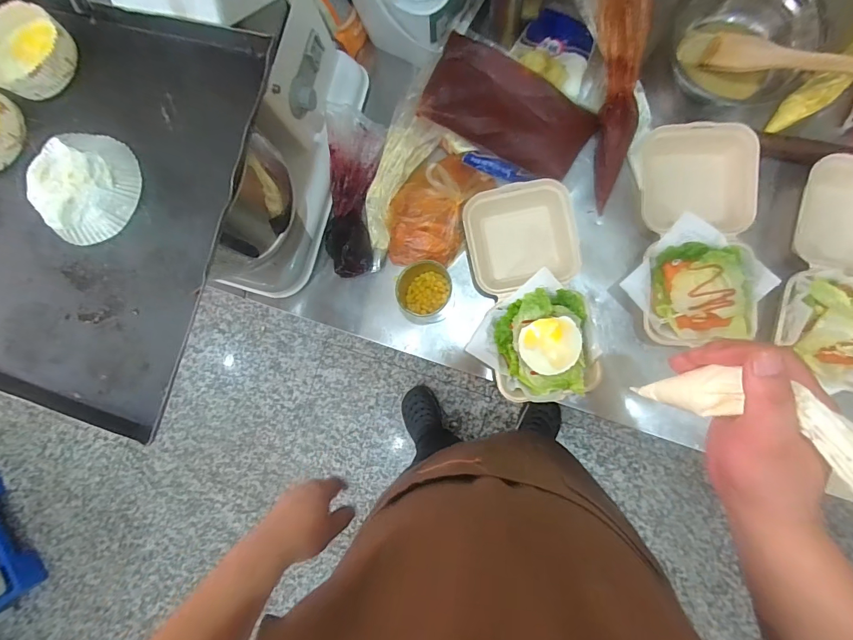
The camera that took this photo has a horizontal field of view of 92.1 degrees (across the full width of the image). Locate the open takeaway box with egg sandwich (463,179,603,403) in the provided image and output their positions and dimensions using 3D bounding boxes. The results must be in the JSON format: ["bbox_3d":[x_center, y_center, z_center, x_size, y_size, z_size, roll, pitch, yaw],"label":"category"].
[{"bbox_3d":[0.146,-0.043,0.585,0.172,0.064,0.307,-2,86,7],"label":"open takeaway box with egg sandwich"}]

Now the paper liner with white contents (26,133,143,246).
[{"bbox_3d":[-0.344,-0.140,0.411,0.098,0.030,0.105,0,86,7],"label":"paper liner with white contents"}]

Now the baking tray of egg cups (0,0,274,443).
[{"bbox_3d":[-0.493,-0.157,0.444,0.608,0.046,0.404,17,88,8],"label":"baking tray of egg cups"}]

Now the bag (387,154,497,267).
[{"bbox_3d":[0.009,-0.165,0.593,0.124,0.083,0.186,24,89,8],"label":"bag"}]

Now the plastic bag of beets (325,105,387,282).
[{"bbox_3d":[-0.115,-0.189,0.621,0.082,0.071,0.246,7,87,7],"label":"plastic bag of beets"}]

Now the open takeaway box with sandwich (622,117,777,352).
[{"bbox_3d":[0.372,-0.119,0.577,0.169,0.074,0.309,2,86,7],"label":"open takeaway box with sandwich"}]

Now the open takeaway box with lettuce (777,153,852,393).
[{"bbox_3d":[0.564,-0.060,0.558,0.166,0.081,0.310,21,89,8],"label":"open takeaway box with lettuce"}]

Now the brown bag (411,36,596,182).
[{"bbox_3d":[0.116,-0.304,0.591,0.239,0.037,0.121,28,90,8],"label":"brown bag"}]

